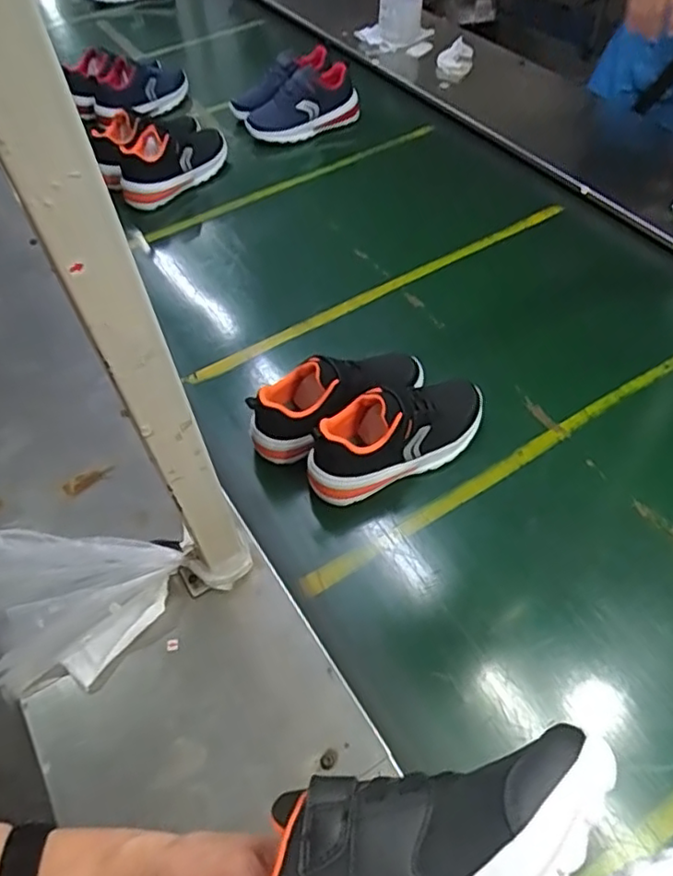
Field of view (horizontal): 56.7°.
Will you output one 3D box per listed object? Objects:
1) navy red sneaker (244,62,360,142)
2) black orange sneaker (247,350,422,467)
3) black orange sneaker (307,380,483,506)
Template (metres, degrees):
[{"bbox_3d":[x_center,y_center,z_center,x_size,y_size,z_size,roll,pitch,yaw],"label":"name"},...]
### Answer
[{"bbox_3d":[-0.065,-0.671,1.250,0.224,0.085,0.097,-23,57,-14],"label":"navy red sneaker"},{"bbox_3d":[0.005,-0.053,0.774,0.235,0.104,0.088,-21,56,-13],"label":"black orange sneaker"},{"bbox_3d":[0.076,-0.011,0.733,0.231,0.097,0.086,-26,57,-16],"label":"black orange sneaker"}]

